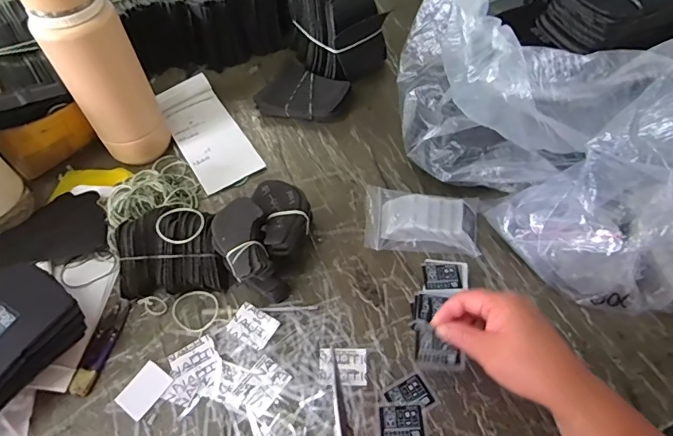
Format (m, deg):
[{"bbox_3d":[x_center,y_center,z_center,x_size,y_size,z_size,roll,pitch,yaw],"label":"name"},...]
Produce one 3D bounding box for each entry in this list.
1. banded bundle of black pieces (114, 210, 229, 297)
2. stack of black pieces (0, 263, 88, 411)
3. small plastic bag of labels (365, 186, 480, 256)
[{"bbox_3d":[-0.187,0.034,0.508,0.114,0.063,0.108,-9,54,-3],"label":"banded bundle of black pieces"},{"bbox_3d":[-0.328,0.114,0.429,0.115,0.033,0.129,29,61,20],"label":"stack of black pieces"},{"bbox_3d":[0.105,-0.001,0.533,0.134,0.033,0.089,2,56,4],"label":"small plastic bag of labels"}]

